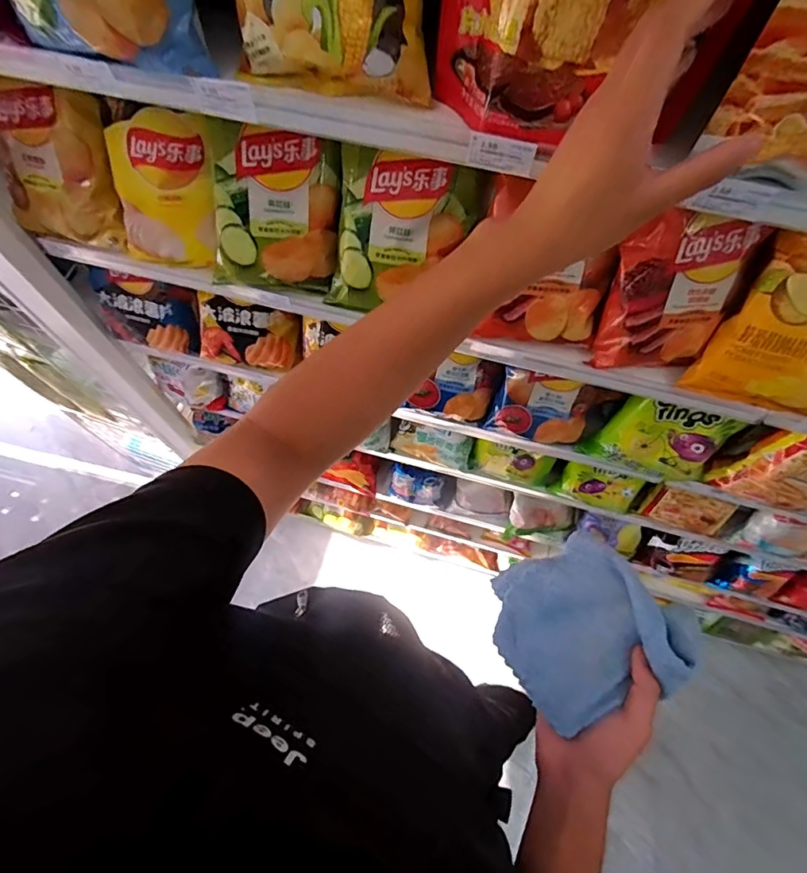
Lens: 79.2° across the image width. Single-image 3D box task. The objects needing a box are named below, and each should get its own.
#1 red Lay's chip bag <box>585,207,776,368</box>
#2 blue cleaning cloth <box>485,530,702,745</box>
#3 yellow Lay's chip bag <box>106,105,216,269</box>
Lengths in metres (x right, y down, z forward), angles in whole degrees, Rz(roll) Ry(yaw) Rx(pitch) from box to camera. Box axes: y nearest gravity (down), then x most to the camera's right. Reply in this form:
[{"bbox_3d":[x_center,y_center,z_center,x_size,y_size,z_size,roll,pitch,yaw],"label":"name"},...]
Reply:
[{"bbox_3d":[0.276,-0.147,0.501,0.129,0.158,0.055,3,40,0],"label":"red Lay's chip bag"},{"bbox_3d":[0.158,0.167,0.441,0.155,0.022,0.147,-41,44,18],"label":"blue cleaning cloth"},{"bbox_3d":[-0.266,-0.273,0.553,0.122,0.165,0.050,5,35,-6],"label":"yellow Lay's chip bag"}]

